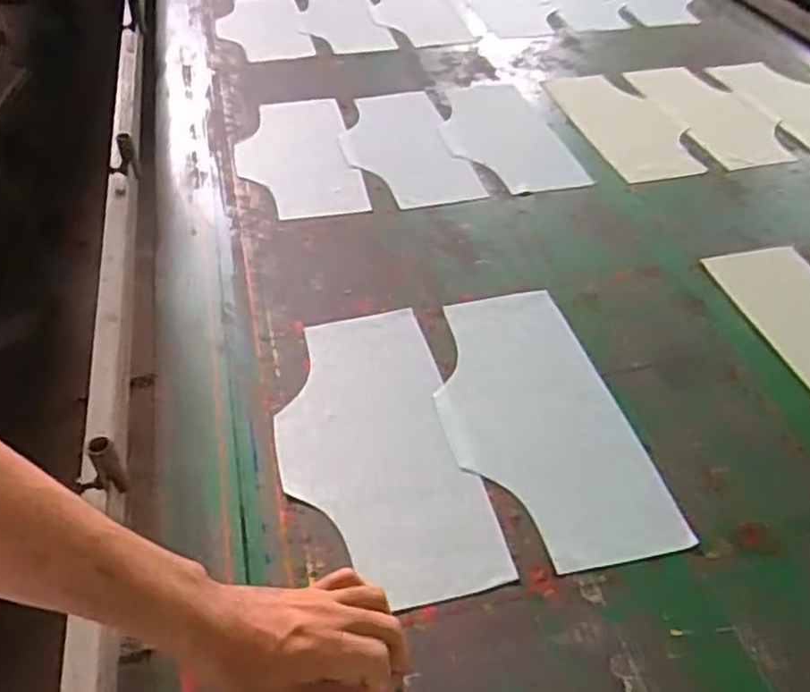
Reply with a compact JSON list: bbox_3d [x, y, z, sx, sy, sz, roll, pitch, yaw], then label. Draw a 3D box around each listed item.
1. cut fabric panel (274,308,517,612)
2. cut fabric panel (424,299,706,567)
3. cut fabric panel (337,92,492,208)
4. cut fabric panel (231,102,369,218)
[{"bbox_3d":[-0.031,0.084,0.640,0.161,0.007,0.325,-11,46,-11],"label":"cut fabric panel"},{"bbox_3d":[0.122,0.064,0.665,0.164,0.007,0.319,-9,46,-9],"label":"cut fabric panel"},{"bbox_3d":[-0.007,-0.294,1.018,0.157,0.011,0.313,-10,47,-10],"label":"cut fabric panel"},{"bbox_3d":[-0.158,-0.275,1.002,0.162,0.008,0.318,-9,46,-9],"label":"cut fabric panel"}]

